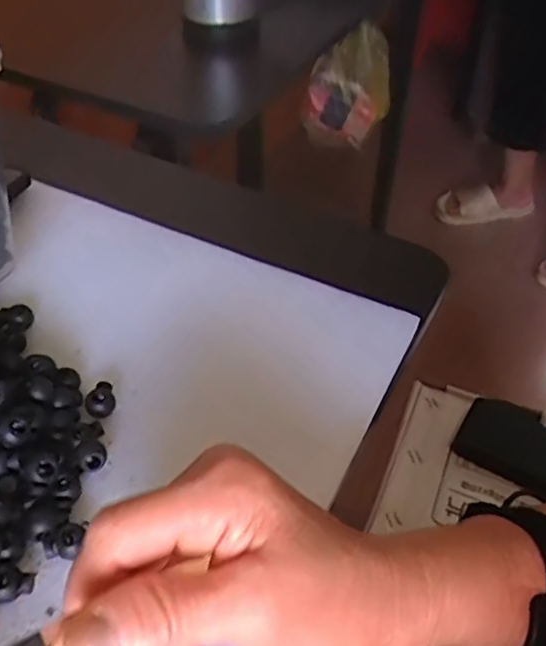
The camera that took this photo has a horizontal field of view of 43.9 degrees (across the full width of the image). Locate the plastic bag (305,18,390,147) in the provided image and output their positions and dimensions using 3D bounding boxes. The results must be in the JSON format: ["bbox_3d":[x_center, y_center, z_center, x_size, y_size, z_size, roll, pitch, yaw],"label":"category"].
[{"bbox_3d":[0.139,-0.432,1.248,0.156,0.211,0.069,9,45,6],"label":"plastic bag"}]

